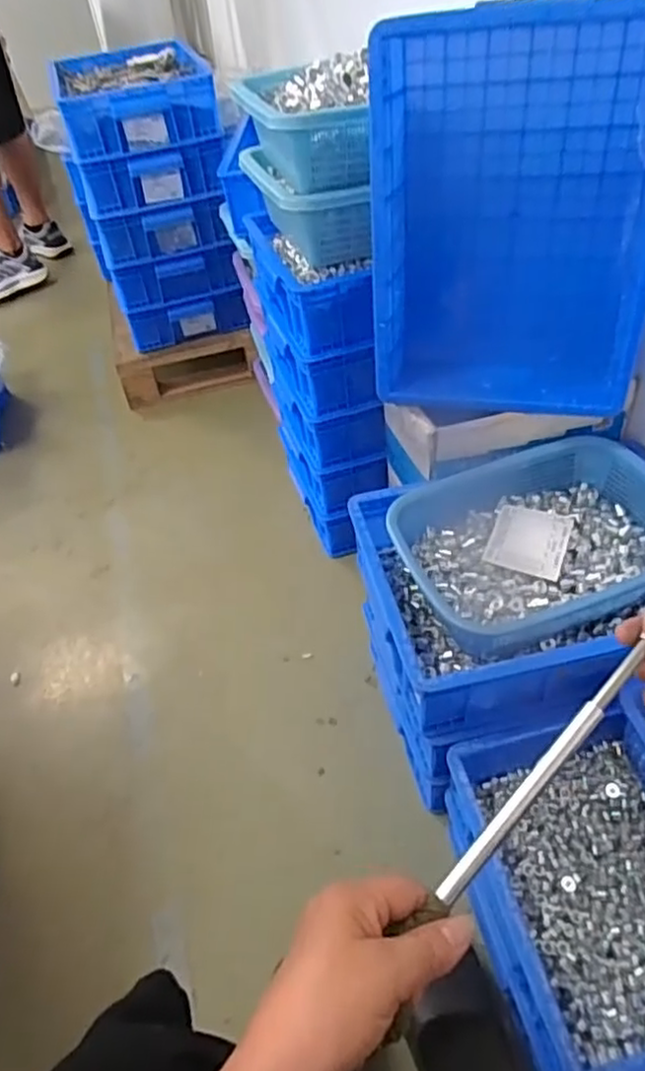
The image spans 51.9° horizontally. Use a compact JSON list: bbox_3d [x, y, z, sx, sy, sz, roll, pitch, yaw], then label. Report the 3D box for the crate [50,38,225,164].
[{"bbox_3d":[-0.396,-0.923,1.391,0.305,0.127,0.335,-17,47,-9],"label":"crate"}]

